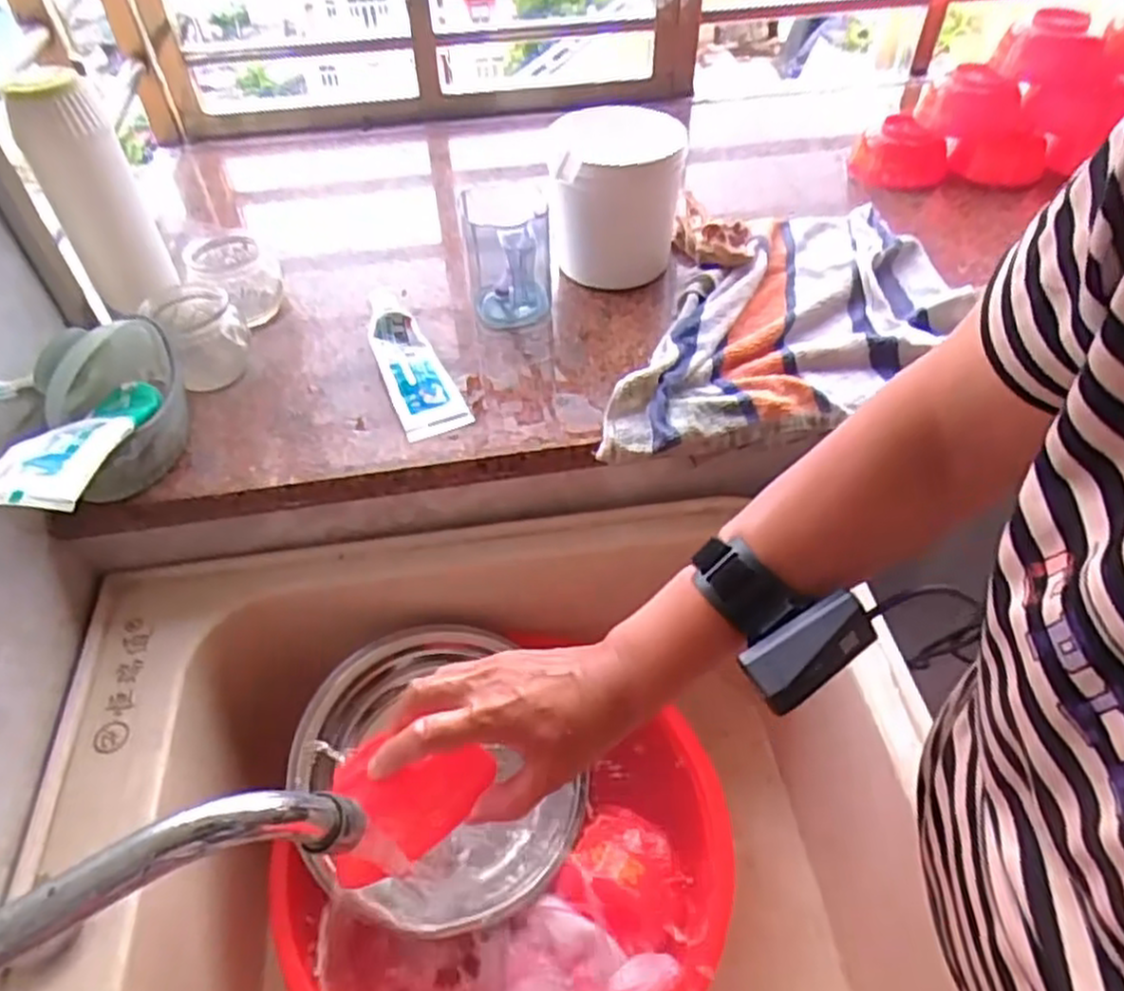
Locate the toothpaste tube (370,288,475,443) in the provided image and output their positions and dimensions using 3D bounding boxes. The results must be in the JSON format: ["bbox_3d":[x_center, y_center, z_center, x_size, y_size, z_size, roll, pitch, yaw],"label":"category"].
[{"bbox_3d":[-0.135,-0.119,0.658,0.054,0.024,0.187,-20,52,-16],"label":"toothpaste tube"}]

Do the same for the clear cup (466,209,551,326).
[{"bbox_3d":[-0.046,-0.199,0.668,0.069,0.106,0.082,-4,49,-3],"label":"clear cup"}]

